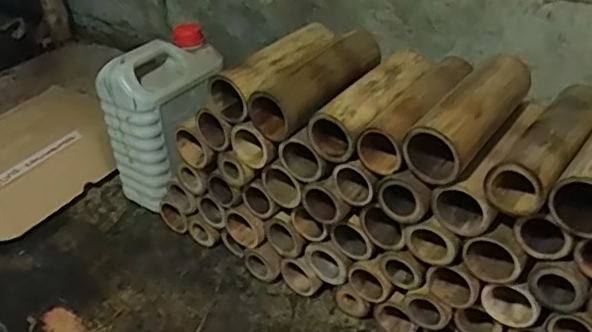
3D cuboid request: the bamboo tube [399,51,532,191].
[{"bbox_3d":[0.169,-0.050,0.556,0.053,0.061,0.168,22,41,32],"label":"bamboo tube"}]

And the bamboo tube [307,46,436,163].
[{"bbox_3d":[0.088,-0.069,0.617,0.053,0.055,0.172,22,42,33],"label":"bamboo tube"}]

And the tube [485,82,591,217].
[{"bbox_3d":[0.235,-0.023,0.531,0.056,0.055,0.174,24,43,35],"label":"tube"}]

